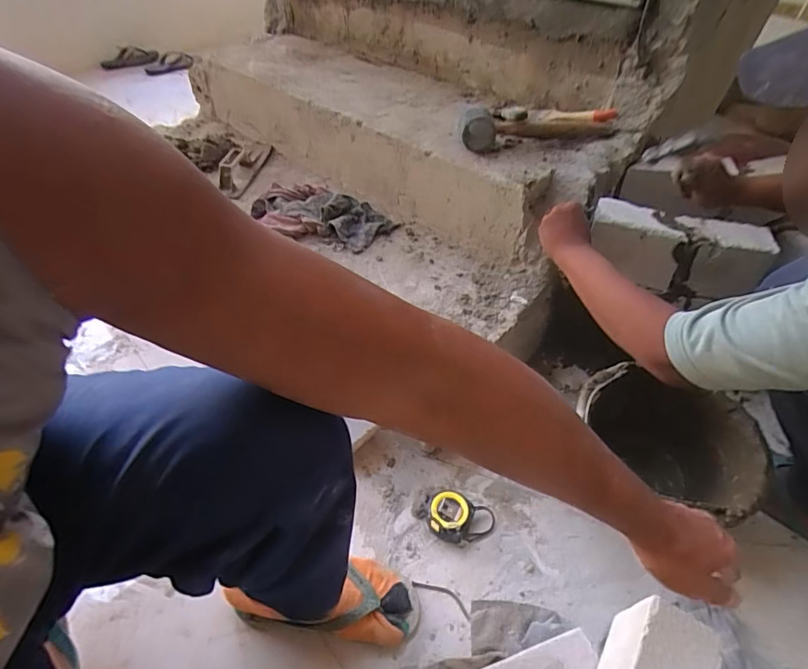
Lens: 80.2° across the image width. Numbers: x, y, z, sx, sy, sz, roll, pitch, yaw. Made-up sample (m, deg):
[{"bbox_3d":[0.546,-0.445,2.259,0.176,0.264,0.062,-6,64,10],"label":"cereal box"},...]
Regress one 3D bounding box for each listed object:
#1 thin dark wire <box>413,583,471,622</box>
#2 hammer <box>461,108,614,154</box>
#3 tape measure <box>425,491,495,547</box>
[{"bbox_3d":[0.058,0.381,0.698,0.091,0.004,0.023,22,50,21],"label":"thin dark wire"},{"bbox_3d":[0.254,-0.409,0.946,0.299,0.064,0.081,-9,46,-7],"label":"hammer"},{"bbox_3d":[0.087,0.287,0.751,0.108,0.047,0.067,9,47,11],"label":"tape measure"}]

